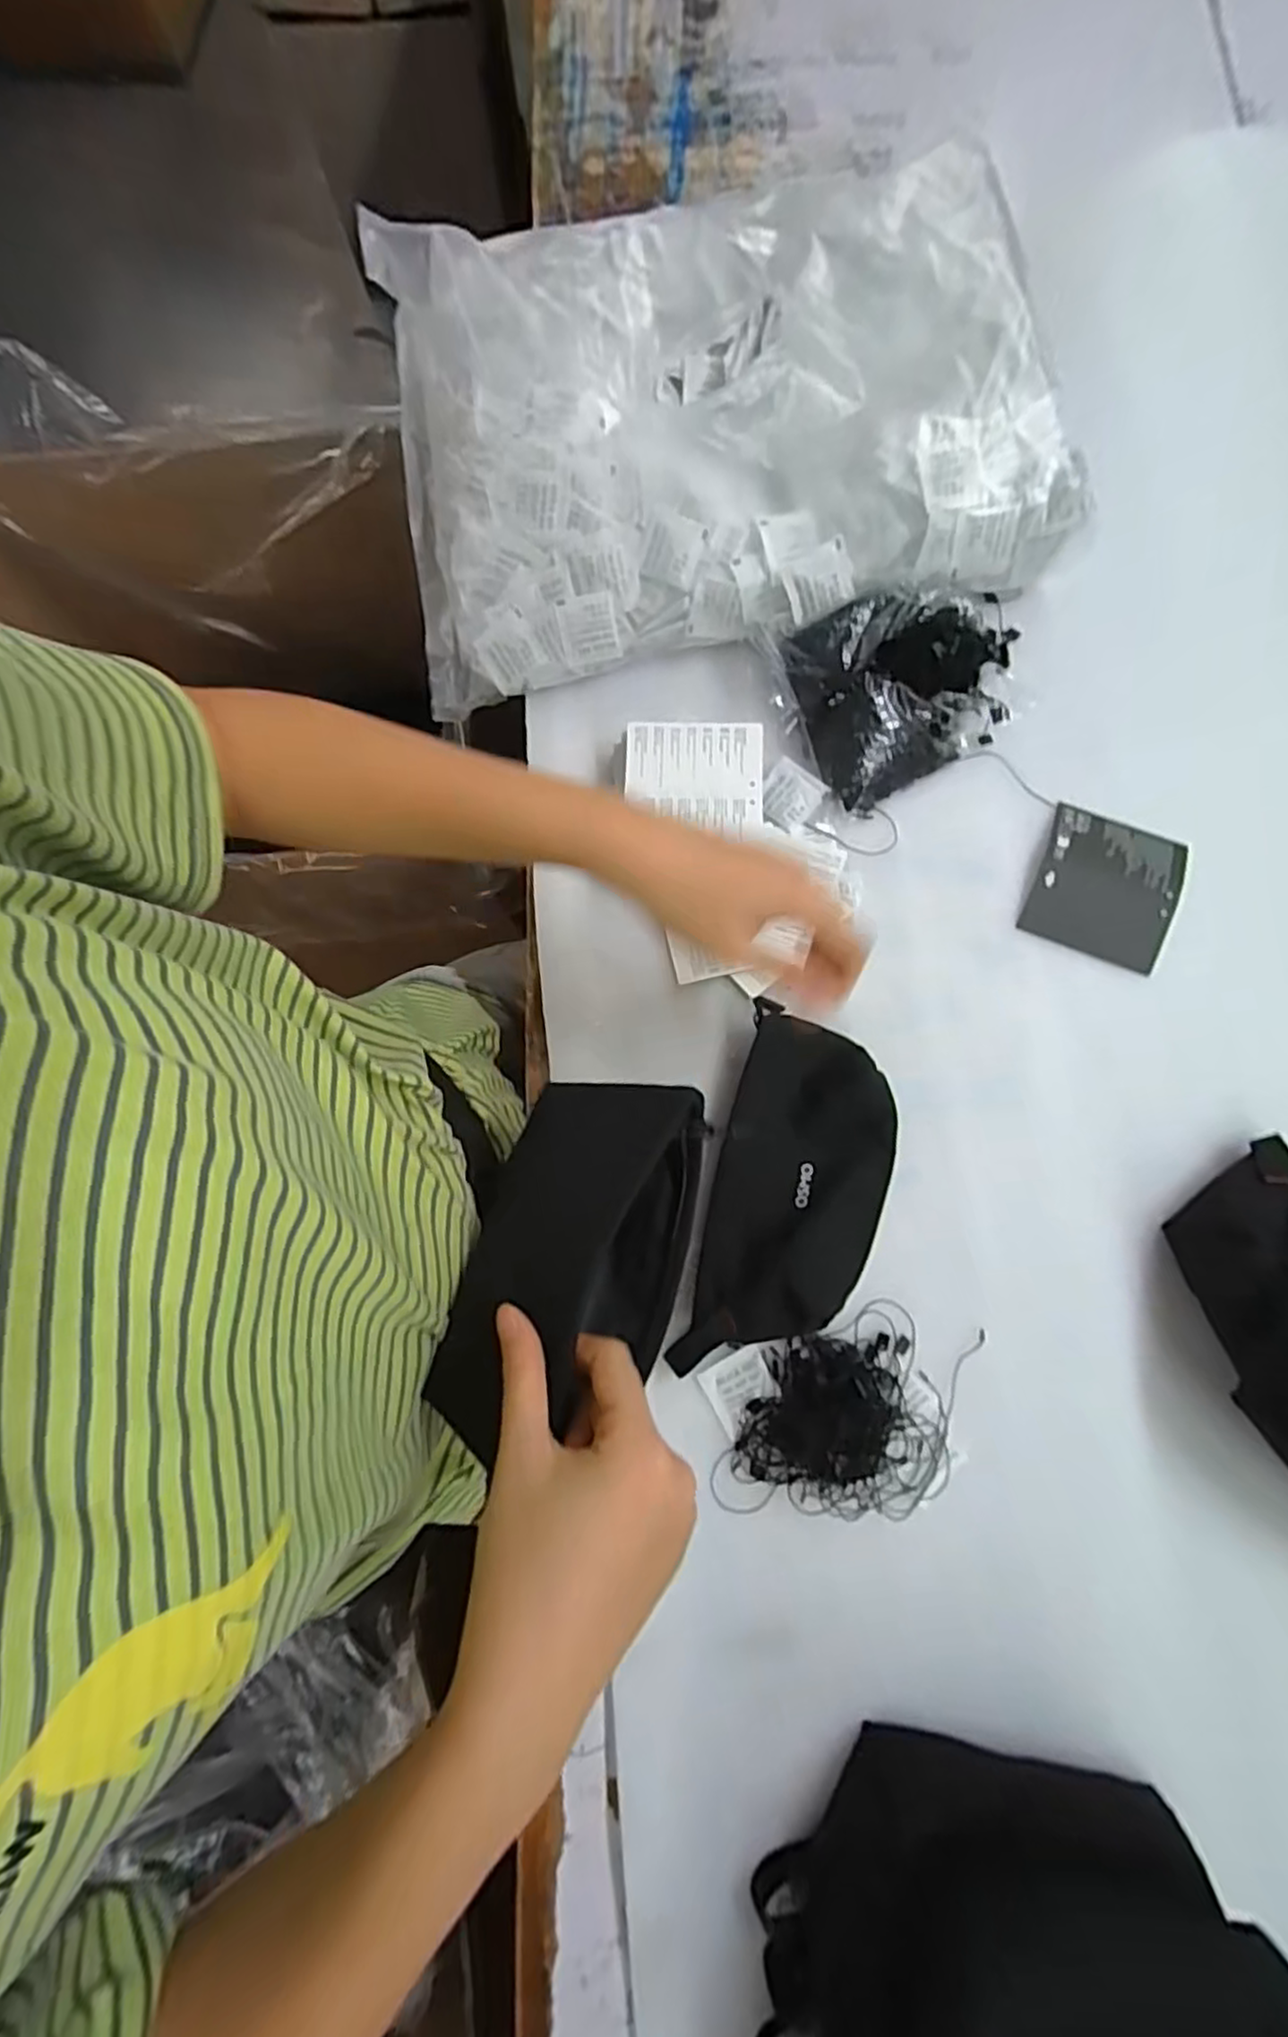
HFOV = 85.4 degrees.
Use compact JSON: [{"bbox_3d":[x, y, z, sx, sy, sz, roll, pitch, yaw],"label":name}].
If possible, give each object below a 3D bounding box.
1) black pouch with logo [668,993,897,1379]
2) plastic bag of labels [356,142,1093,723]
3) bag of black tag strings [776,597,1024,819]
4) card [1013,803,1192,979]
[{"bbox_3d":[0.088,0.104,0.418,0.104,0.035,0.207,20,81,6],"label":"black pouch with logo"},{"bbox_3d":[0.044,-0.426,0.506,0.446,0.100,0.342,-8,79,1],"label":"plastic bag of labels"},{"bbox_3d":[0.186,-0.225,0.468,0.160,0.053,0.126,-19,80,-1],"label":"bag of black tag strings"},{"bbox_3d":[0.305,-0.087,0.465,0.089,0.018,0.094,21,78,4],"label":"card"}]

